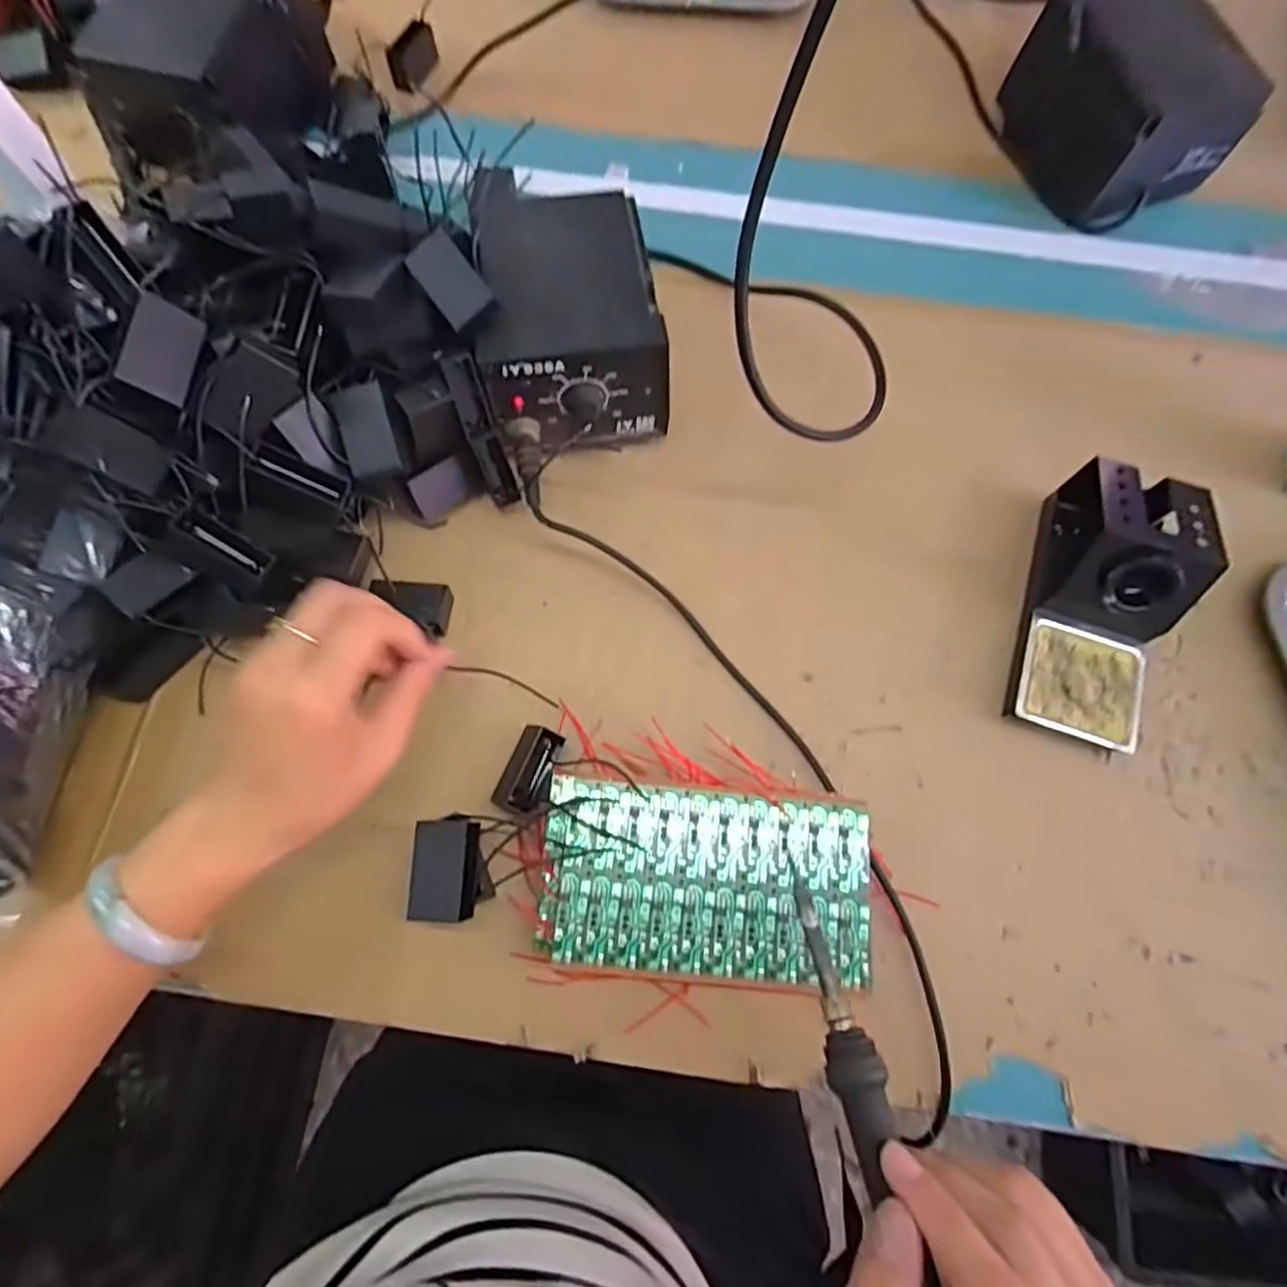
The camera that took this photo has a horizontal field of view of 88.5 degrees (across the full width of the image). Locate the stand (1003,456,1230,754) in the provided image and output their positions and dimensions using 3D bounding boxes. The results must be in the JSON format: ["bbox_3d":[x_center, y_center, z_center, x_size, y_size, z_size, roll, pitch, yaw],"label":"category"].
[{"bbox_3d":[0.277,-0.026,0.390,0.072,0.072,0.159,17,73,5],"label":"stand"}]

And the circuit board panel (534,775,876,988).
[{"bbox_3d":[0.032,0.124,0.346,0.167,0.013,0.089,7,71,1],"label":"circuit board panel"}]

